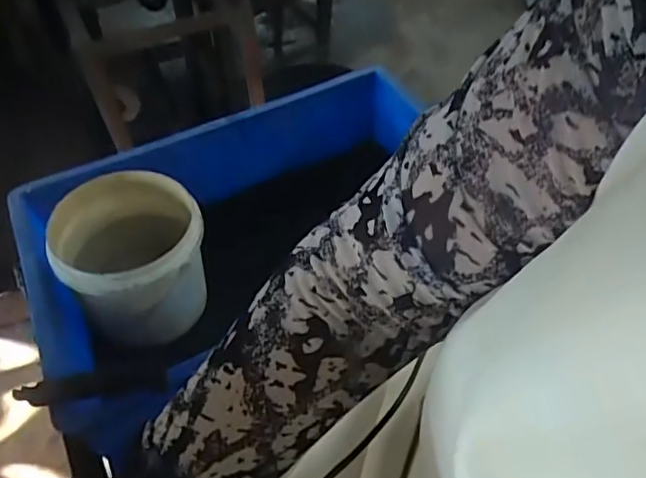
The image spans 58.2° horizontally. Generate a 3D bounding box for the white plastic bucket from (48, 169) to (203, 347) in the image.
[{"bbox_3d":[-0.208,0.024,0.661,0.148,0.142,0.140,0,50,0],"label":"white plastic bucket"}]

